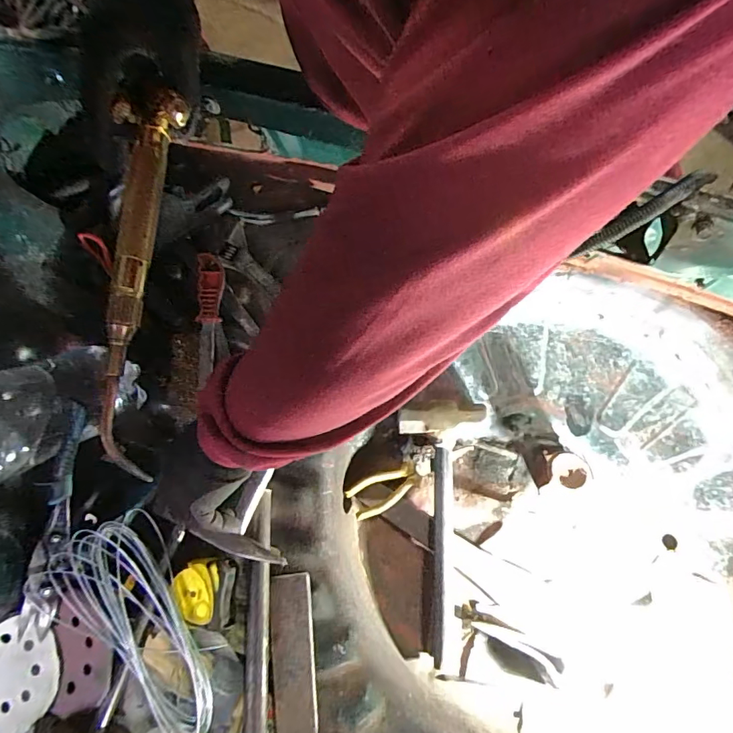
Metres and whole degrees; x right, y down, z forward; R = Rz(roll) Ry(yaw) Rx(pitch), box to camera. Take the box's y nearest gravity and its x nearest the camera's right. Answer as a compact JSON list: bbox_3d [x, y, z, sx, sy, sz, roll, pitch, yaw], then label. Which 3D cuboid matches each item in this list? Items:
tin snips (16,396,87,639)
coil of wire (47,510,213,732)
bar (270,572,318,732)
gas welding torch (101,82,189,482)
[{"bbox_3d":[-0.314,0.160,0.464,0.039,0.027,0.239,11,90,4],"label":"tin snips"},{"bbox_3d":[-0.226,0.261,0.455,0.098,0.055,0.221,-27,72,-9],"label":"coil of wire"},{"bbox_3d":[-0.071,0.345,0.463,0.042,0.011,0.249,-5,70,-2],"label":"bar"},{"bbox_3d":[-0.189,-0.074,0.385,0.046,0.041,0.324,4,83,2],"label":"gas welding torch"}]

